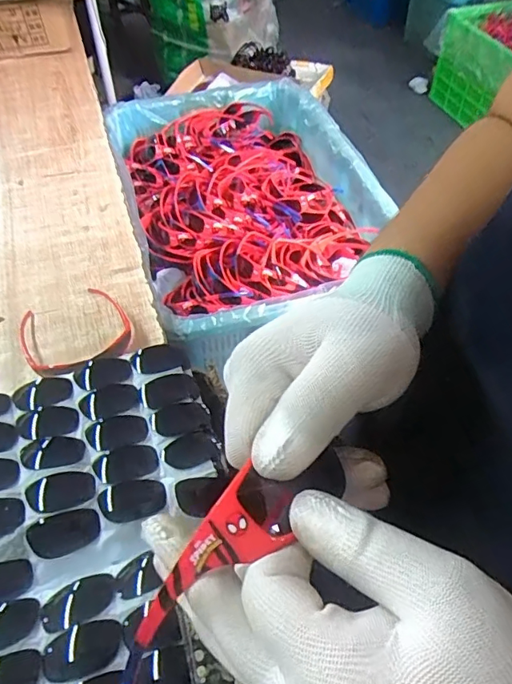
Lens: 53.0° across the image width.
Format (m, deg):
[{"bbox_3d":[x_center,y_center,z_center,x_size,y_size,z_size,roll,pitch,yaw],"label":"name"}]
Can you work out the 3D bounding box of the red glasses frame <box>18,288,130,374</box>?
[{"bbox_3d":[-0.230,-0.017,0.650,0.132,0.035,0.139,-30,58,-22],"label":"red glasses frame"}]

